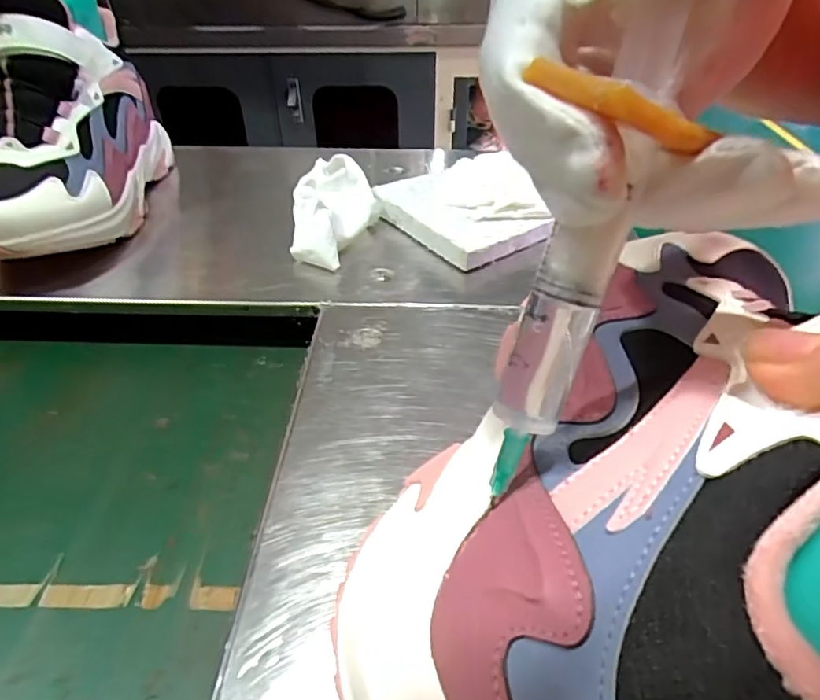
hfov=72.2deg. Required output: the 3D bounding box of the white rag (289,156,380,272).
[{"bbox_3d":[-0.061,-0.116,0.451,0.065,0.035,0.139,-6,39,-6],"label":"white rag"}]

